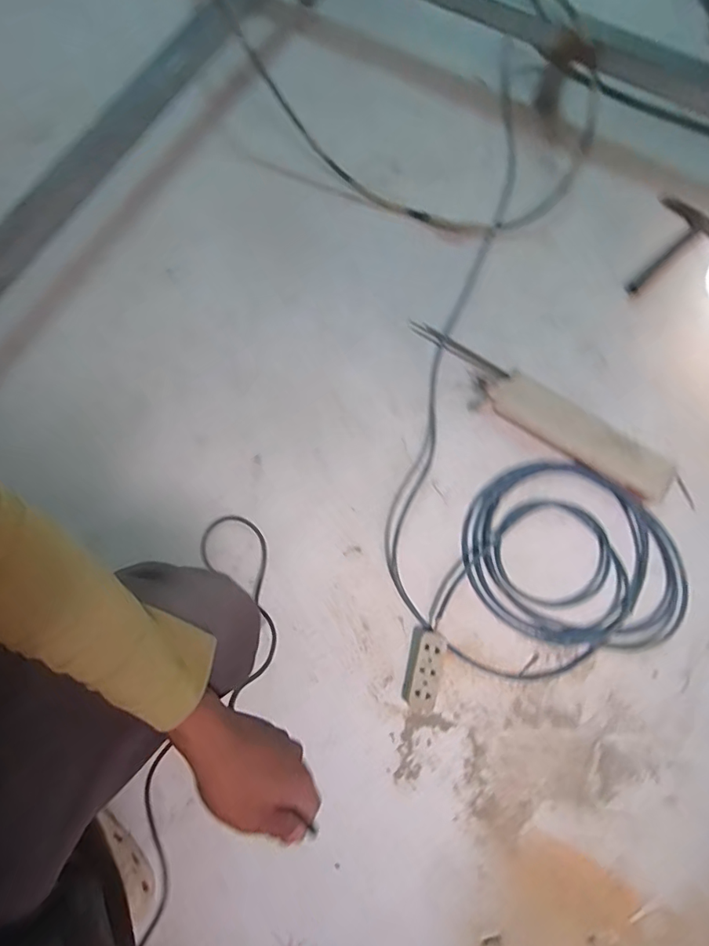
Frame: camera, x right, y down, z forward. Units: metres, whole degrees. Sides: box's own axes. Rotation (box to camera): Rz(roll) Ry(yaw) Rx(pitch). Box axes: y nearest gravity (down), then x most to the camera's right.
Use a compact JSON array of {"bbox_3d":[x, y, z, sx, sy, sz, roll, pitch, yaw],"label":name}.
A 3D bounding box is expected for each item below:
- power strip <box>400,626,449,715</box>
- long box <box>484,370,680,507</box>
[{"bbox_3d":[0.109,0.305,0.768,0.054,0.025,0.120,13,78,4],"label":"power strip"},{"bbox_3d":[0.380,-0.062,0.847,0.330,0.033,0.085,35,80,8],"label":"long box"}]

